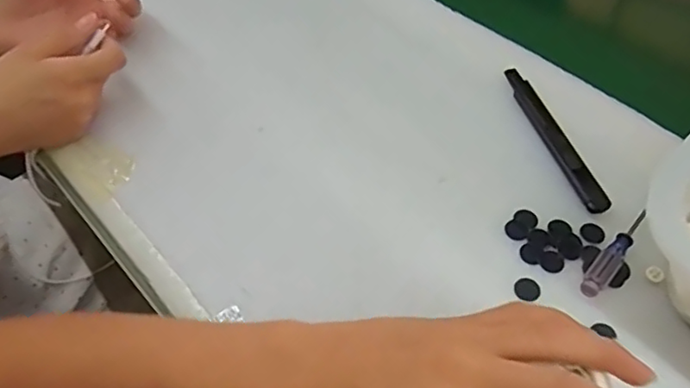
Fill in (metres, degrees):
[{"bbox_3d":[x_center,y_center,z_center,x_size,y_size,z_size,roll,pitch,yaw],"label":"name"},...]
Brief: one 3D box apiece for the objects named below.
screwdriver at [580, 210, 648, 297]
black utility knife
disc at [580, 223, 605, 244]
[{"bbox_3d":[0.166,0.034,0.352,0.013,0.011,0.077,35,63,25],"label":"screwdriver"},{"bbox_3d":[0.146,-0.043,0.409,0.017,0.007,0.135,-15,55,-7],"label":"black utility knife"},{"bbox_3d":[0.159,0.025,0.369,0.013,0.004,0.015,-39,62,-20],"label":"disc"}]

